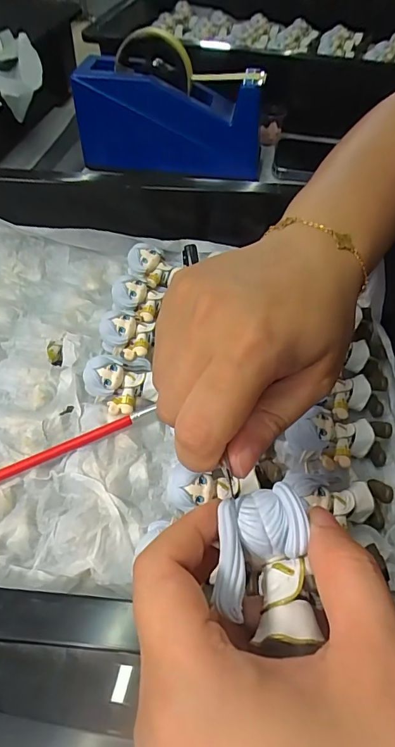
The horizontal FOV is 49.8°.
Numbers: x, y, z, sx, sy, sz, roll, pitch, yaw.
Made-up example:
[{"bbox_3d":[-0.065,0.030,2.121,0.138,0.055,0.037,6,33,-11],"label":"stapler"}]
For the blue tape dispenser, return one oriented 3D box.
[{"bbox_3d":[-0.030,-0.291,0.479,0.204,0.118,0.066,3,54,1],"label":"blue tape dispenser"}]

